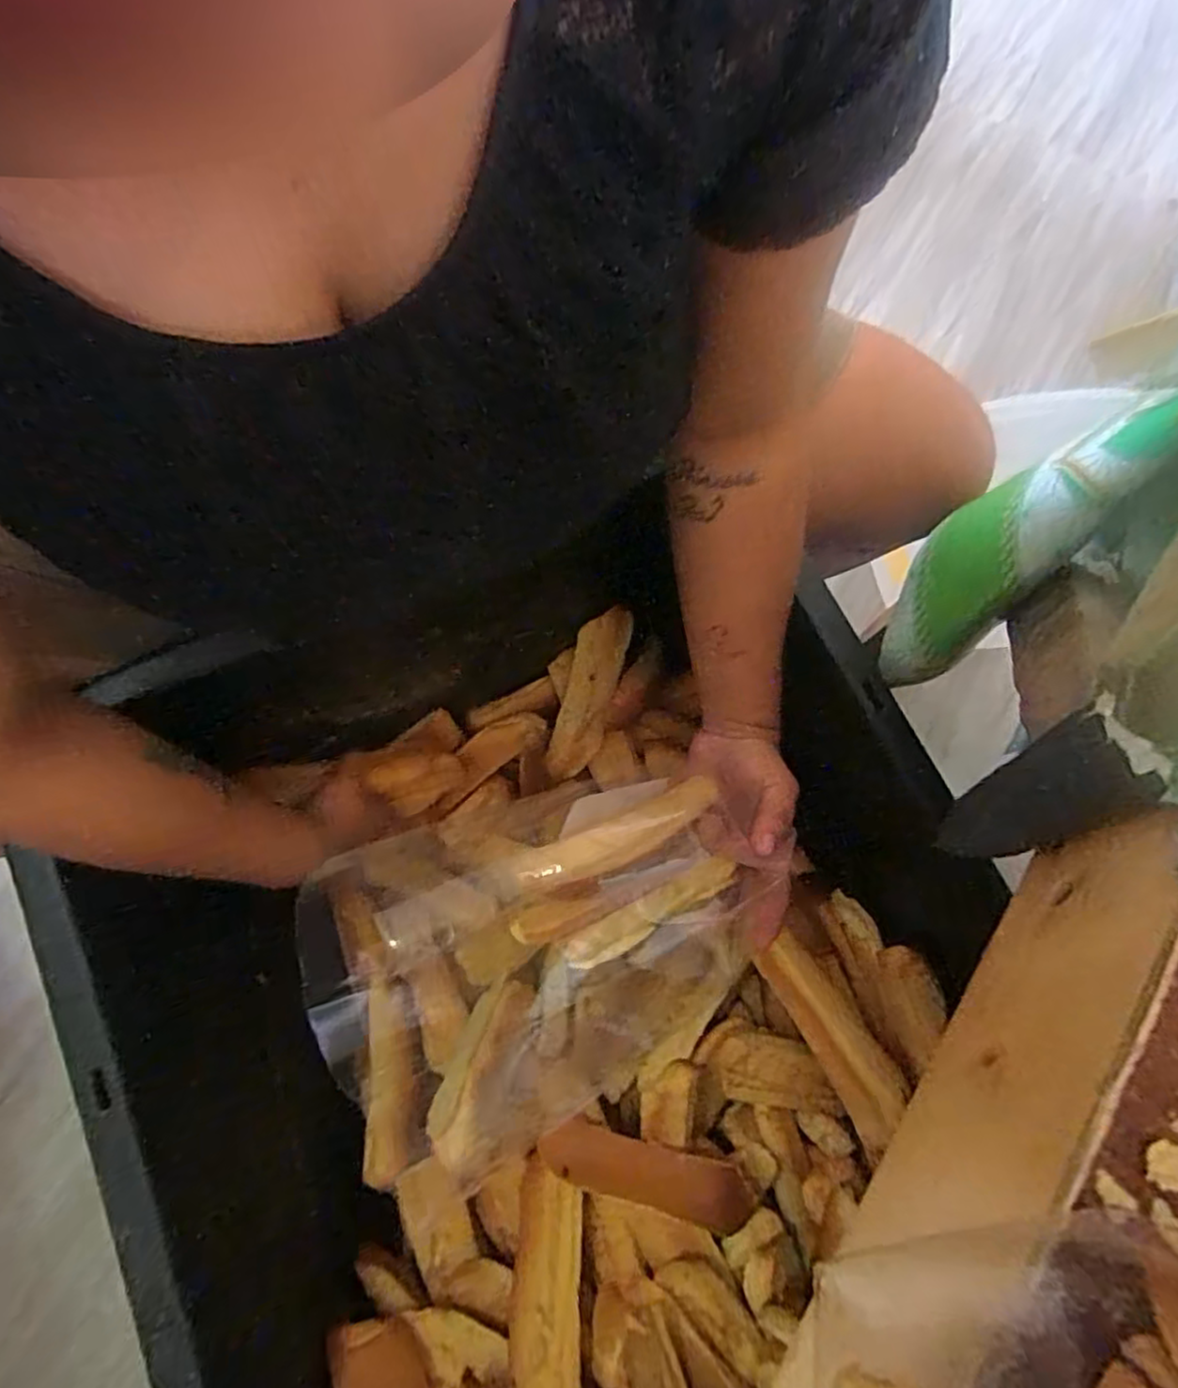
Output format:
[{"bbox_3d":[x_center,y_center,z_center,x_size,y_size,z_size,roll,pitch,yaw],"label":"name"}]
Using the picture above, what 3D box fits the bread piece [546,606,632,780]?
[{"bbox_3d":[-0.001,-0.001,0.574,0.043,0.015,0.143,17,88,8],"label":"bread piece"}]

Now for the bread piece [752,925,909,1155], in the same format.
[{"bbox_3d":[0.161,0.225,0.463,0.038,0.029,0.126,-28,60,-7],"label":"bread piece"}]

